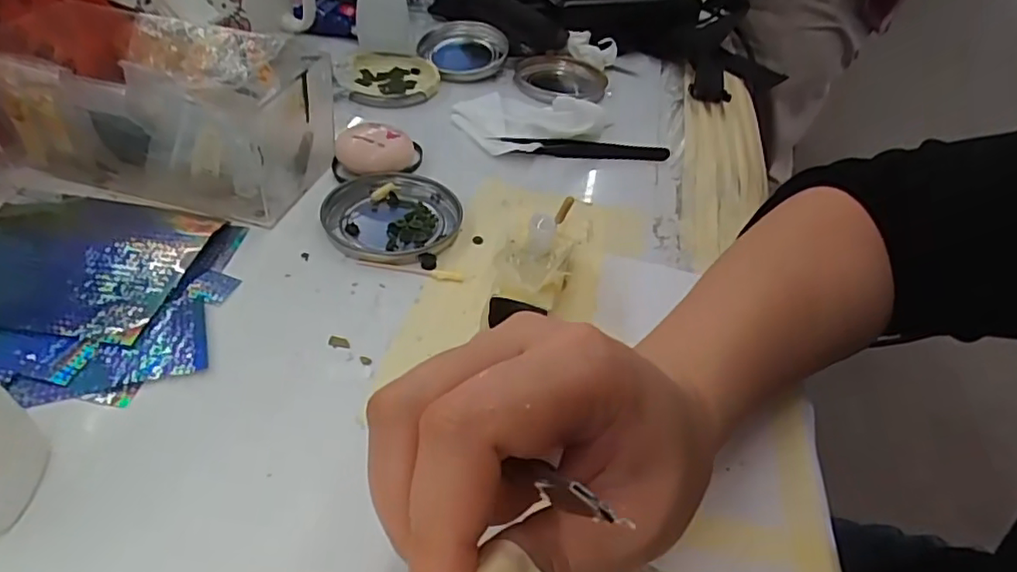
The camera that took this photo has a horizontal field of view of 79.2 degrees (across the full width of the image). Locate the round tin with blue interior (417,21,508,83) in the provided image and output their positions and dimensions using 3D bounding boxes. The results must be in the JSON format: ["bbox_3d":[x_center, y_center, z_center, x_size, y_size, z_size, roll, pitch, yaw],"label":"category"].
[{"bbox_3d":[-0.040,-0.206,0.531,0.075,0.019,0.078,4,42,-4],"label":"round tin with blue interior"}]

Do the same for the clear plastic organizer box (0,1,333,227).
[{"bbox_3d":[-0.205,-0.107,0.367,0.179,0.073,0.105,16,43,9],"label":"clear plastic organizer box"}]

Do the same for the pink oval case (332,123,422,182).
[{"bbox_3d":[-0.084,-0.087,0.397,0.055,0.024,0.040,-3,43,-11],"label":"pink oval case"}]

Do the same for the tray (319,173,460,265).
[{"bbox_3d":[-0.068,-0.041,0.363,0.079,0.009,0.076,-9,45,-17],"label":"tray"}]

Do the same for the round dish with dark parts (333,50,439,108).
[{"bbox_3d":[-0.096,-0.167,0.492,0.077,0.011,0.080,4,42,-4],"label":"round dish with dark parts"}]

